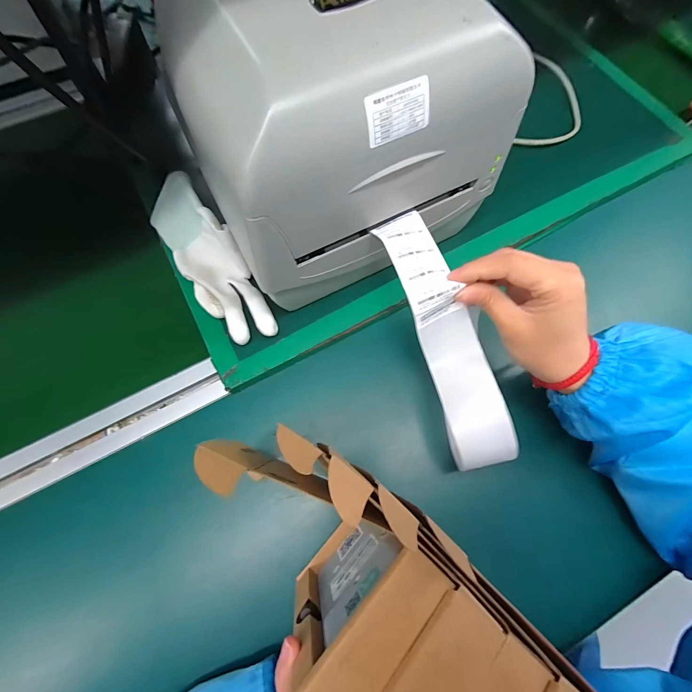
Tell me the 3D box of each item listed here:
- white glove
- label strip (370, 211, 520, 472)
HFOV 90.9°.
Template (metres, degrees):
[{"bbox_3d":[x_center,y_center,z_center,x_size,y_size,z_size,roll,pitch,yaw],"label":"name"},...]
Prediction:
[{"bbox_3d":[-0.125,-0.078,0.317,0.055,0.040,0.170,-33,75,-12],"label":"white glove"},{"bbox_3d":[0.077,-0.004,0.258,0.048,0.032,0.196,-23,96,-9],"label":"label strip"}]

